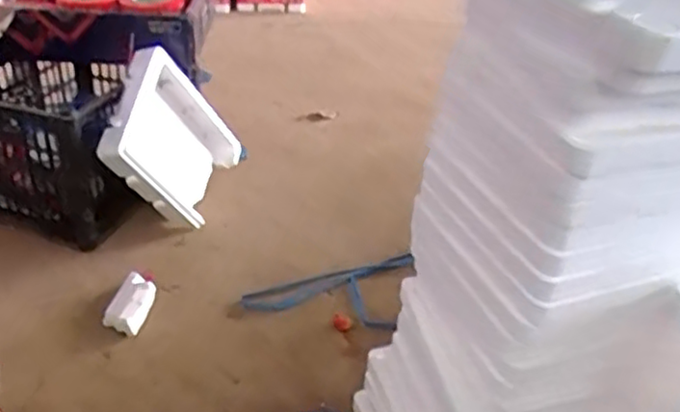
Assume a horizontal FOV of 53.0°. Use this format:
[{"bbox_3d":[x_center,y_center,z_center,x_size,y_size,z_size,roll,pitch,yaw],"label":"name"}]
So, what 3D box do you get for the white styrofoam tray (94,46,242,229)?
[{"bbox_3d":[-0.352,-0.124,1.486,0.075,0.367,0.302,-9,54,21],"label":"white styrofoam tray"}]

